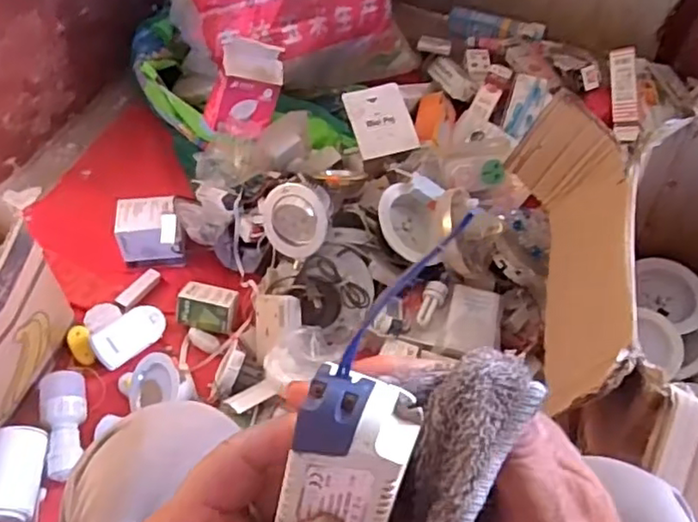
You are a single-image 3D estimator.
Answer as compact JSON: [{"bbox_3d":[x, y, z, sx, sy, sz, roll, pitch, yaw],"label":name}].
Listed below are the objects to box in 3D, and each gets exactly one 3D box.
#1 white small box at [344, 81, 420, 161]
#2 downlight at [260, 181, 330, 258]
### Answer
[{"bbox_3d":[0.055,-0.236,1.076,0.107,0.018,0.138,-11,68,-16],"label":"white small box"},{"bbox_3d":[-0.072,-0.060,0.933,0.104,0.095,0.052,58,25,1],"label":"downlight"}]

